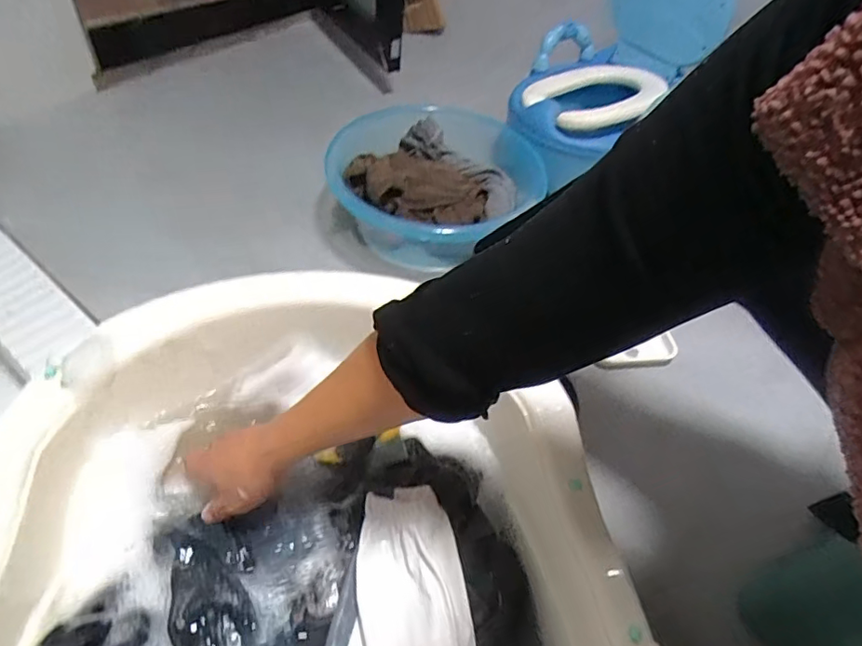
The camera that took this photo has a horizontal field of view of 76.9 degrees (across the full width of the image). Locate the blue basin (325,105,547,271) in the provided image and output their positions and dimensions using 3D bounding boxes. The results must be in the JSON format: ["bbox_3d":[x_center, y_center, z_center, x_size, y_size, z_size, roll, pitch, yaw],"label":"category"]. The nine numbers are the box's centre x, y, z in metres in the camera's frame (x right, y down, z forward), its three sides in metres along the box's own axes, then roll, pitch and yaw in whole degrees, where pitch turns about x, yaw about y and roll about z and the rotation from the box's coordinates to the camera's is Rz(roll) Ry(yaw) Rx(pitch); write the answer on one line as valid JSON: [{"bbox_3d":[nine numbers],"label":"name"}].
[{"bbox_3d":[0.008,-0.244,0.978,0.347,0.134,0.382,25,50,14],"label":"blue basin"}]

